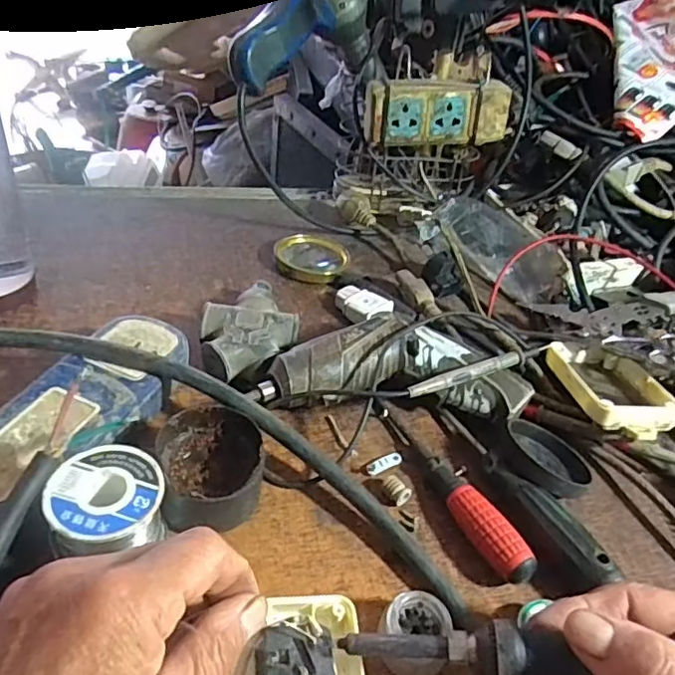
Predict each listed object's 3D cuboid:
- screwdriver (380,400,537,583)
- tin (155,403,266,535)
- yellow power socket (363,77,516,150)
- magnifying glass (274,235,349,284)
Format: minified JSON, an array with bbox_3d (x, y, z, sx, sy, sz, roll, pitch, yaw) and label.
[{"bbox_3d":[0.065,0.086,0.354,0.021,0.019,0.142,-15,44,-26],"label":"screwdriver"},{"bbox_3d":[-0.068,0.073,0.327,0.056,0.041,0.064,-5,41,-15],"label":"tin"},{"bbox_3d":[0.093,-0.210,0.544,0.132,0.058,0.026,-3,40,-12],"label":"yellow power socket"},{"bbox_3d":[-0.024,-0.072,0.525,0.062,0.017,0.054,12,39,5],"label":"magnifying glass"}]

